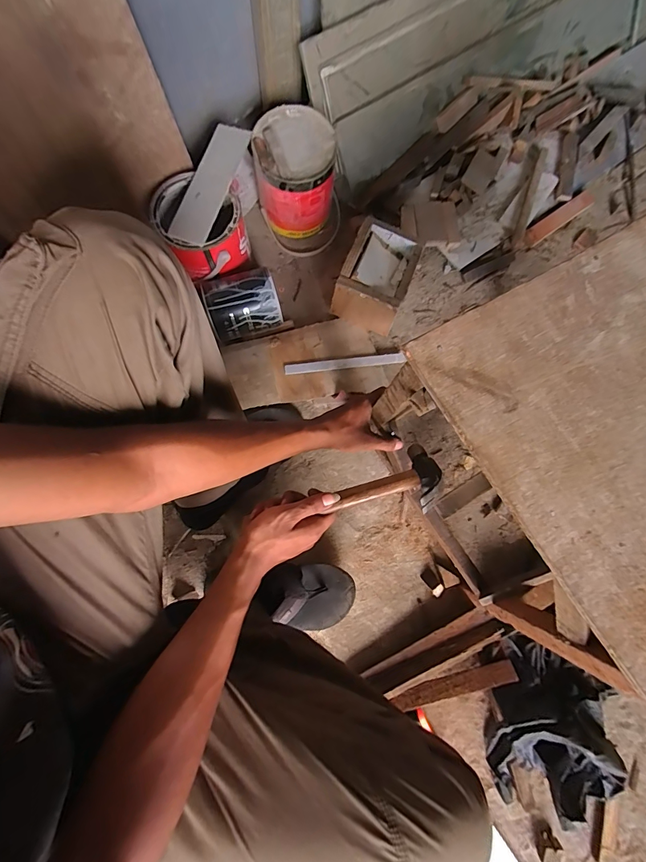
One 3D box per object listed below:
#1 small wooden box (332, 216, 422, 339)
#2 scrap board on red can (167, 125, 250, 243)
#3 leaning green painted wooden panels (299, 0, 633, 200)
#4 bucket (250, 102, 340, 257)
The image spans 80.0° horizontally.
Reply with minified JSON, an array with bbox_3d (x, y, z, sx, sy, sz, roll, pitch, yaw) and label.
[{"bbox_3d":[0.105,-0.296,0.746,0.121,0.109,0.168,23,80,4],"label":"small wooden box"},{"bbox_3d":[-0.193,-0.422,0.659,0.061,0.014,0.228,21,83,-6],"label":"scrap board on red can"},{"bbox_3d":[0.348,-0.829,0.803,0.857,0.241,0.050,-36,43,-8],"label":"leaning green painted wooden panels"},{"bbox_3d":[-0.049,-0.478,0.754,0.153,0.160,0.183,-11,80,-2],"label":"bucket"}]

